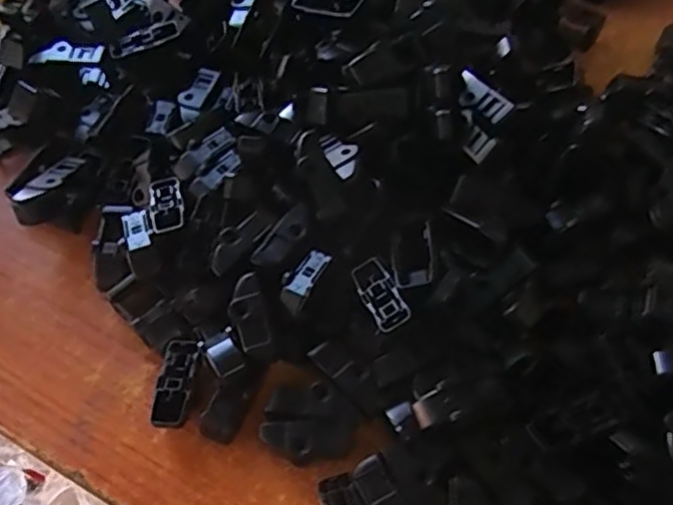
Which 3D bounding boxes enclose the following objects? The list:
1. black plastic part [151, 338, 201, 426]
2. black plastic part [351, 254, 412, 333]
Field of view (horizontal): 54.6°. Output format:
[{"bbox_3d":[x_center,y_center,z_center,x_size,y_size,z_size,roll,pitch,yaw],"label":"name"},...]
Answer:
[{"bbox_3d":[-0.083,0.067,0.340,0.018,0.009,0.050,1,49,3],"label":"black plastic part"},{"bbox_3d":[0.022,0.021,0.343,0.018,0.008,0.047,-21,47,-8],"label":"black plastic part"}]

